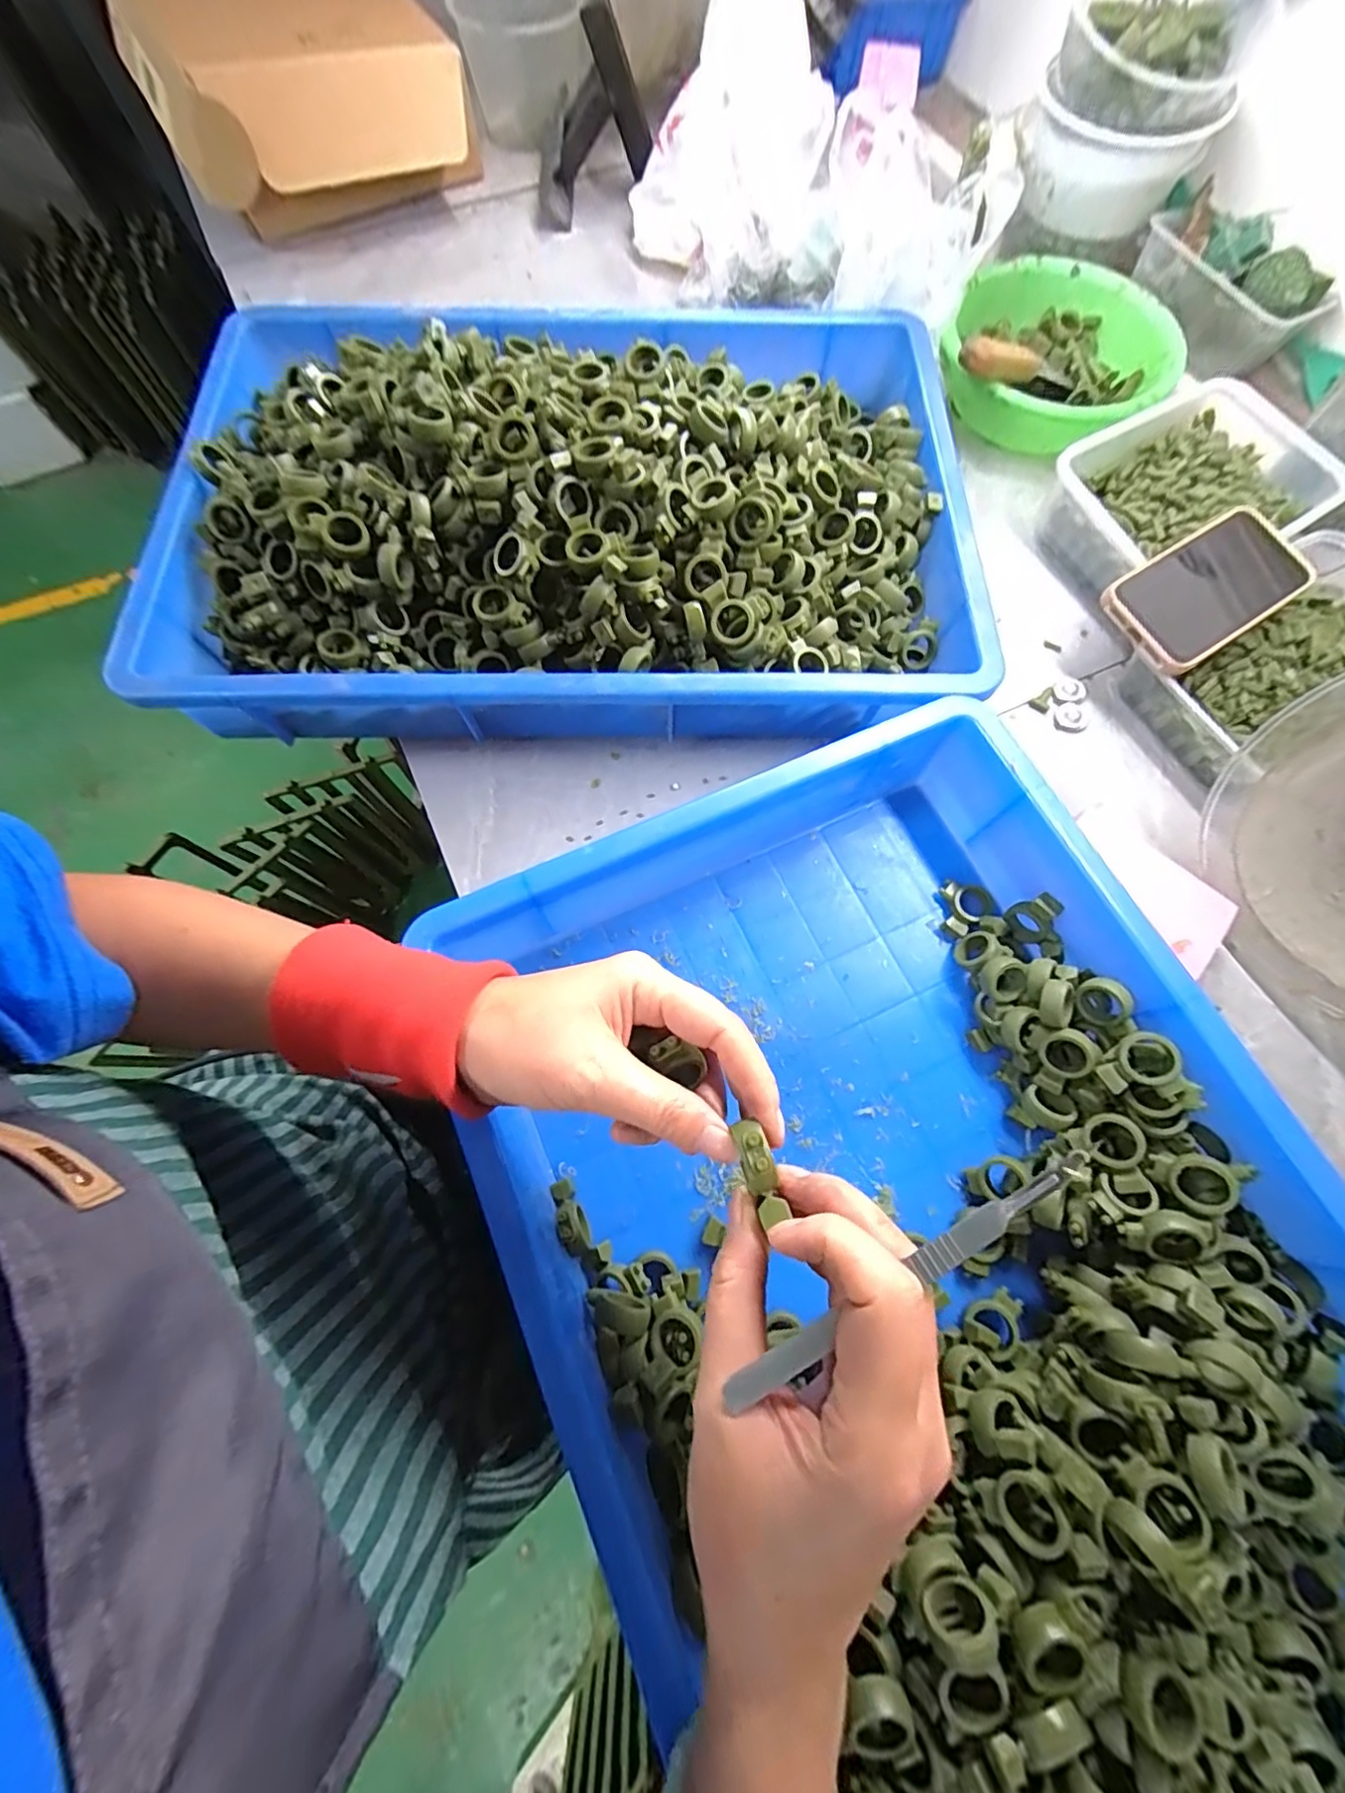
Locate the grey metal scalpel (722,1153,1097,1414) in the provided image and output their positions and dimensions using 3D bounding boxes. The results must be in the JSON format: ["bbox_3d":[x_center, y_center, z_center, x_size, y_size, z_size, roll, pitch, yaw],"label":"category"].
[{"bbox_3d":[0.076,0.120,0.187,0.133,0.005,0.009,-32,75,-3],"label":"grey metal scalpel"}]

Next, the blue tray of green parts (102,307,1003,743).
[{"bbox_3d":[-0.071,-0.294,0.444,0.554,0.127,0.367,-1,72,-1],"label":"blue tray of green parts"}]

